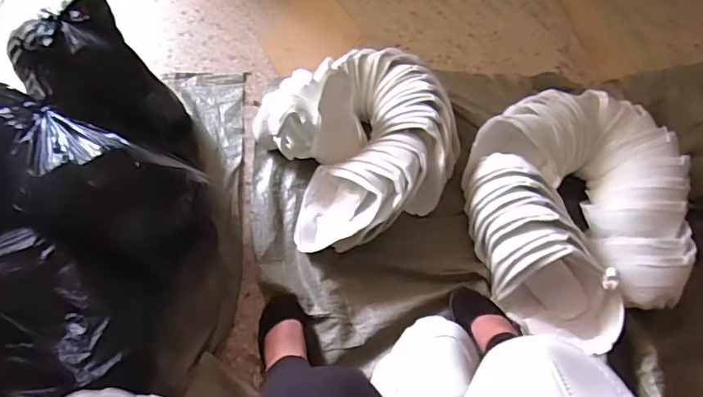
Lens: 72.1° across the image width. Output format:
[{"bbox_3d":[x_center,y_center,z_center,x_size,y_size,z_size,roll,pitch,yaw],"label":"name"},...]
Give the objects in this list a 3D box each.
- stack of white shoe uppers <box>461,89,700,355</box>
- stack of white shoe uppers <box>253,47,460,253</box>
[{"bbox_3d":[0.432,0.026,0.936,0.376,0.146,0.507,-1,53,3],"label":"stack of white shoe uppers"},{"bbox_3d":[0.022,-0.145,1.078,0.405,0.142,0.452,-18,55,-10],"label":"stack of white shoe uppers"}]

